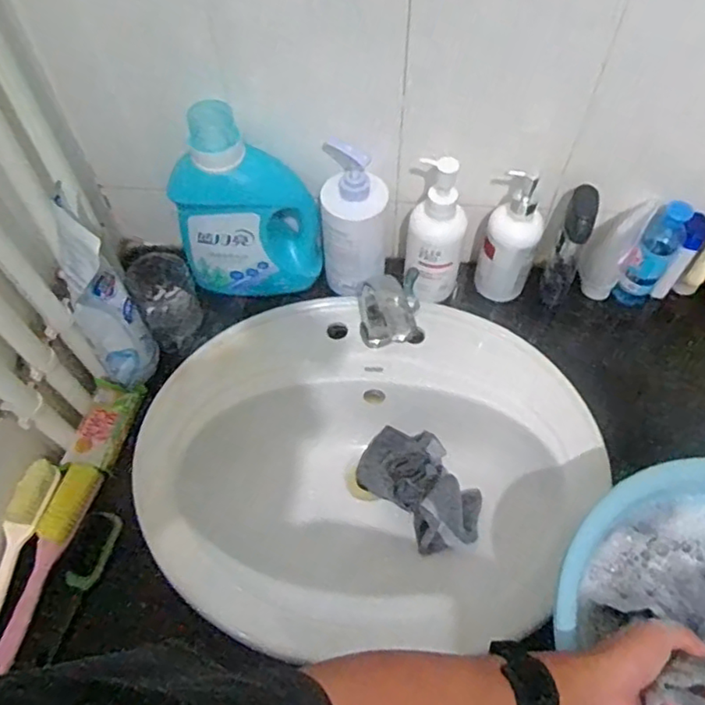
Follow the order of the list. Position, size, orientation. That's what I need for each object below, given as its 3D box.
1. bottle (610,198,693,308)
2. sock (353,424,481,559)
[{"bbox_3d":[0.383,-0.116,0.800,0.046,0.175,0.048,0,59,0],"label":"bottle"},{"bbox_3d":[0.092,0.173,0.812,0.108,0.079,0.185,-32,64,-17],"label":"sock"}]

